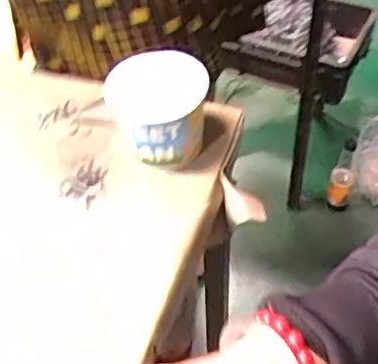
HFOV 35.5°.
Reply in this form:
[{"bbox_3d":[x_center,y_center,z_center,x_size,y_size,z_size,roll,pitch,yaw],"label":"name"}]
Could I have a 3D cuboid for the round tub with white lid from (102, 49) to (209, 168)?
[{"bbox_3d":[-0.026,-0.065,0.559,0.087,0.077,0.086,-2,48,2],"label":"round tub with white lid"}]

